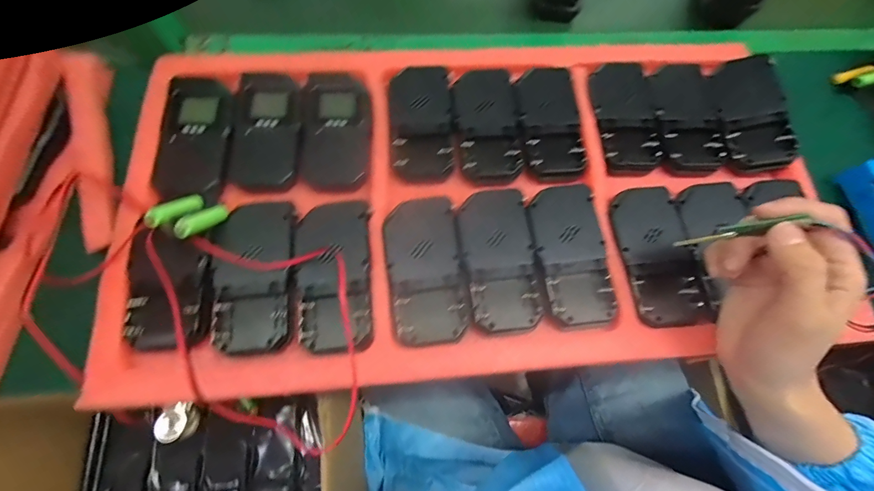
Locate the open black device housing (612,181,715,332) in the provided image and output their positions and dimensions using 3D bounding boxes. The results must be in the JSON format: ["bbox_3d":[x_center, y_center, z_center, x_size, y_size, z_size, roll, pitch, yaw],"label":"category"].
[{"bbox_3d":[0.179,0.004,0.309,0.059,0.009,0.116,-7,70,-5],"label":"open black device housing"}]

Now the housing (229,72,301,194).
[{"bbox_3d":[-0.148,-0.102,0.338,0.056,0.013,0.117,-6,70,-5],"label":"housing"}]

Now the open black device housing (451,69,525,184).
[{"bbox_3d":[0.046,-0.112,0.355,0.059,0.019,0.114,-3,70,-4],"label":"open black device housing"}]

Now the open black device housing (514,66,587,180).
[{"bbox_3d":[0.104,-0.118,0.358,0.055,0.015,0.117,-3,70,-4],"label":"open black device housing"}]

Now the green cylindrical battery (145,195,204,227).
[{"bbox_3d":[-0.187,-0.026,0.277,0.010,0.010,0.045,26,31,7],"label":"green cylindrical battery"}]

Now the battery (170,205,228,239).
[{"bbox_3d":[-0.168,-0.020,0.281,0.012,0.011,0.055,18,25,4],"label":"battery"}]

